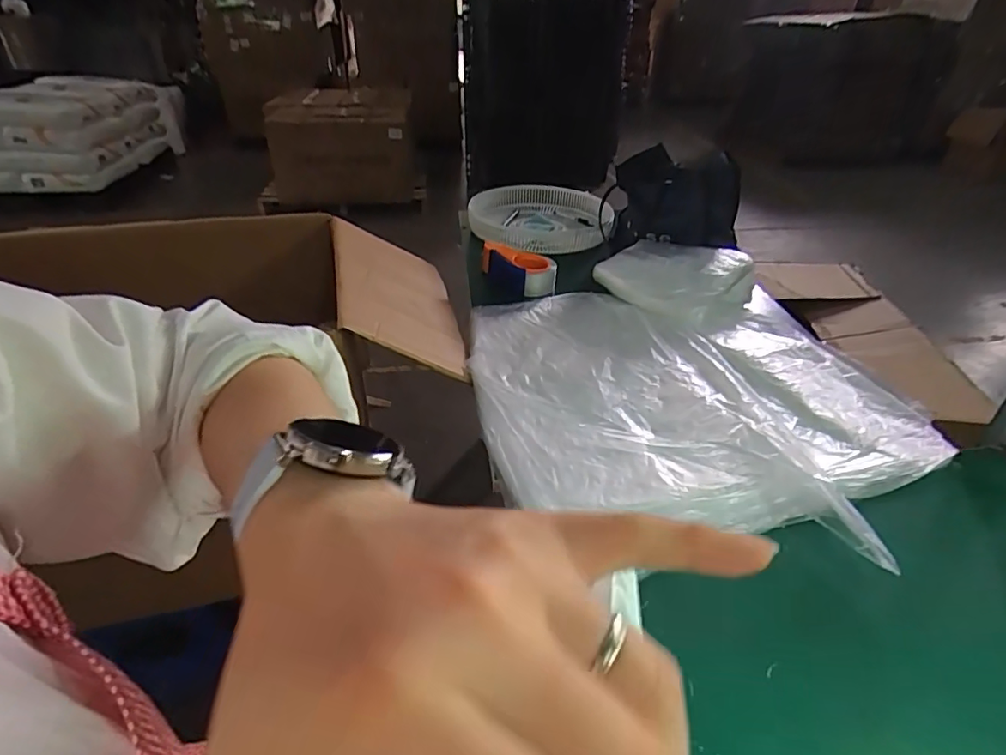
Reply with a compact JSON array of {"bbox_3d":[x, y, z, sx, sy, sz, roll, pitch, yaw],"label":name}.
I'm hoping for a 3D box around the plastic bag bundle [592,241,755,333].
[{"bbox_3d":[0.331,-0.196,1.058,0.267,0.066,0.220,30,43,35],"label":"plastic bag bundle"}]

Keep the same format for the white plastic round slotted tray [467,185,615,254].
[{"bbox_3d":[0.089,-0.398,1.351,0.345,0.055,0.366,1,34,-1],"label":"white plastic round slotted tray"}]

